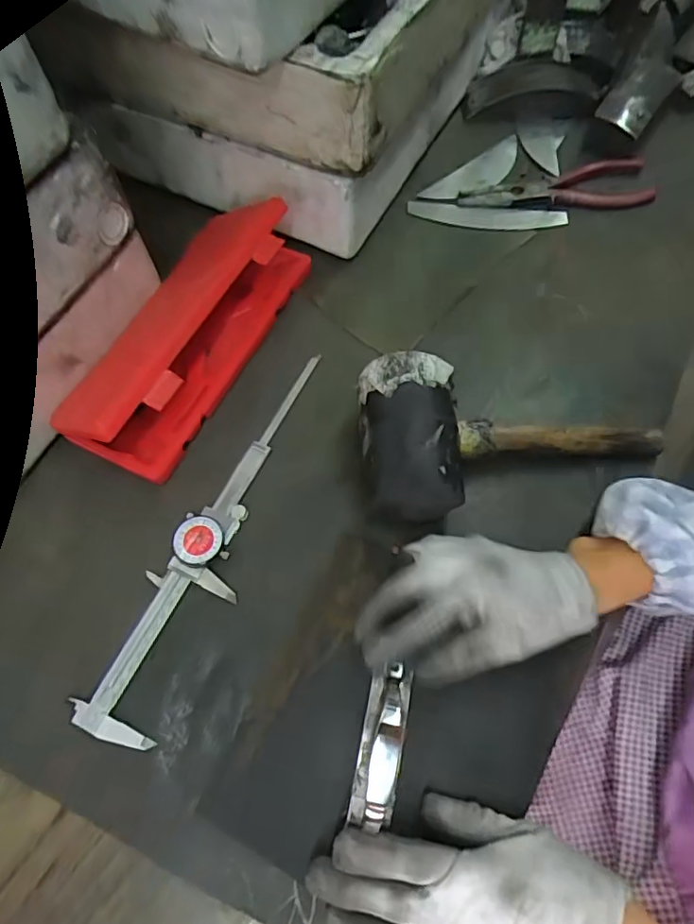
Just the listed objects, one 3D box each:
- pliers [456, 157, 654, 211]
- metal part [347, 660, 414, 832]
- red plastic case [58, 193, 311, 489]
[{"bbox_3d":[0.210,-0.280,0.560,0.194,0.013,0.060,-3,66,-1],"label":"pliers"},{"bbox_3d":[0.021,0.167,0.330,0.025,0.012,0.085,12,62,6],"label":"metal part"},{"bbox_3d":[-0.130,-0.113,0.458,0.088,0.072,0.245,25,68,11],"label":"red plastic case"}]

